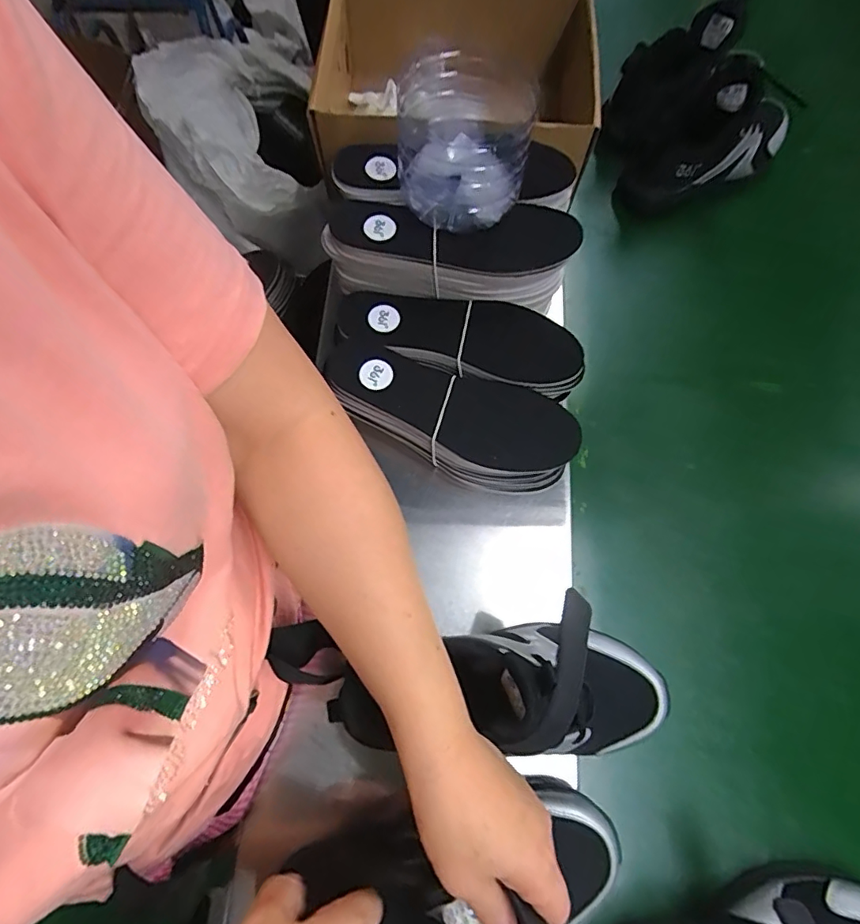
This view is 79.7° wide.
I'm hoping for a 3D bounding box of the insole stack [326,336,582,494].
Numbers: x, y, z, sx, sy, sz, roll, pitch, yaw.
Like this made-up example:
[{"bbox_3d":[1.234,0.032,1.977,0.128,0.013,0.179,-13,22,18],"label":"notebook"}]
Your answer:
[{"bbox_3d":[0.013,-0.037,0.435,0.212,0.050,0.077,22,71,8],"label":"insole stack"}]

